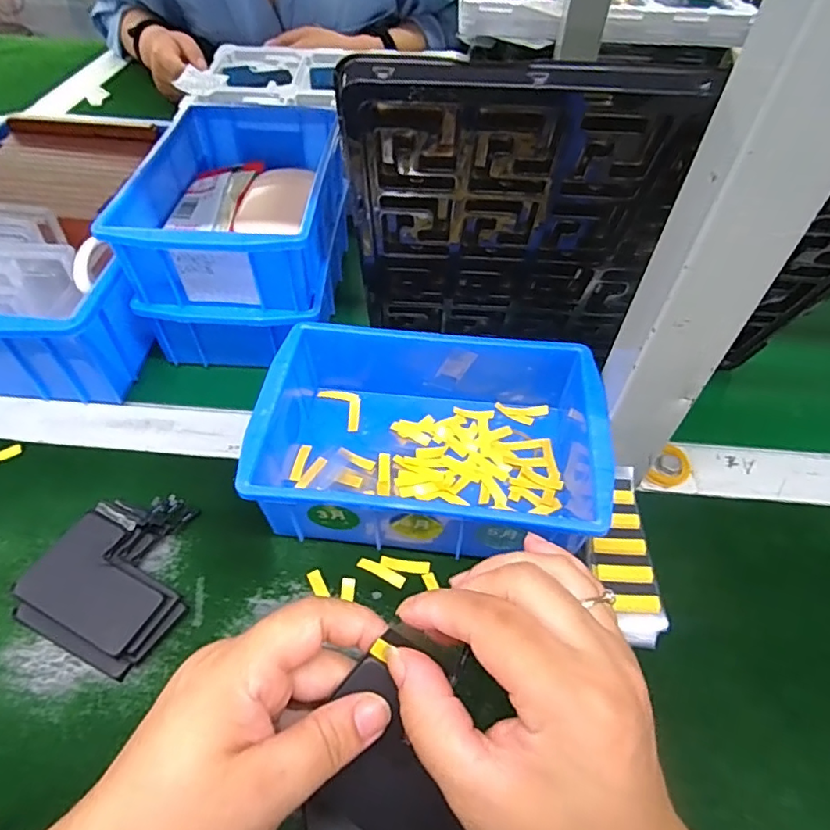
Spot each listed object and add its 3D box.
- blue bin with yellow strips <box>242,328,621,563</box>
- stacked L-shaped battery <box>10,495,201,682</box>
[{"bbox_3d":[0.009,0.018,0.342,0.196,0.070,0.131,6,49,4],"label":"blue bin with yellow strips"},{"bbox_3d":[-0.162,0.088,0.310,0.084,0.021,0.093,20,51,15],"label":"stacked L-shaped battery"}]

